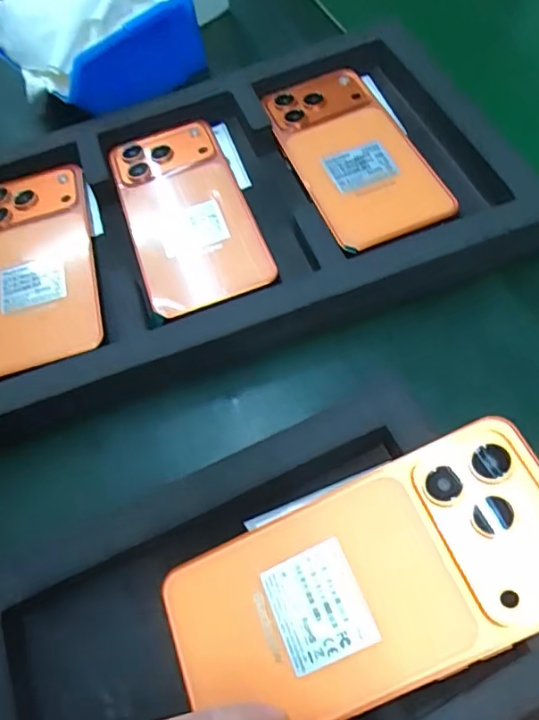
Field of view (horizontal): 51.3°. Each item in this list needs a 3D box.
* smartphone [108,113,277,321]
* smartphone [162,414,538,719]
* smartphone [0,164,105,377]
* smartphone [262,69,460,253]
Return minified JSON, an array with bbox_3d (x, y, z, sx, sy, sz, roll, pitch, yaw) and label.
[{"bbox_3d":[-0.053,-0.095,0.362,0.076,0.016,0.158,-19,57,-5],"label":"smartphone"},{"bbox_3d":[0.037,0.087,0.221,0.162,0.011,0.078,-24,57,8],"label":"smartphone"},{"bbox_3d":[-0.149,-0.062,0.351,0.076,0.010,0.150,-15,56,-2],"label":"smartphone"},{"bbox_3d":[0.056,-0.137,0.371,0.084,0.017,0.159,-19,60,-4],"label":"smartphone"}]

